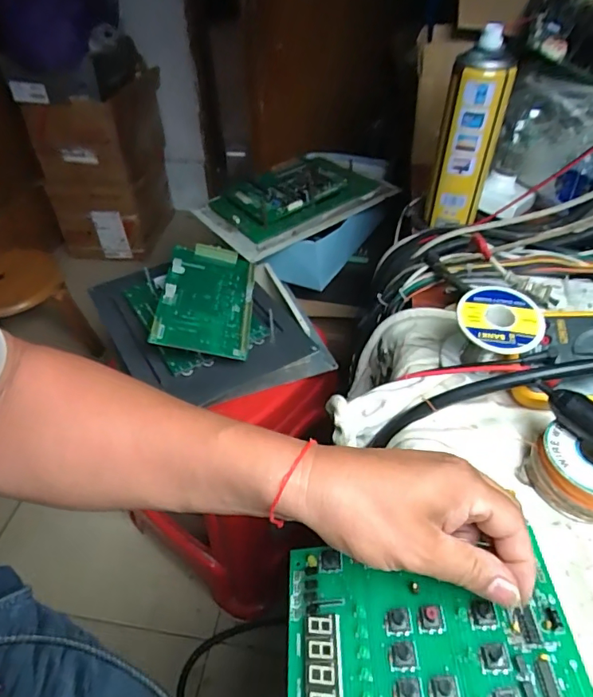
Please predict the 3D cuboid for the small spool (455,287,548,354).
[{"bbox_3d":[0.161,-0.024,0.385,0.065,0.016,0.062,-1,45,1],"label":"small spool"}]

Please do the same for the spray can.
[{"bbox_3d":[0.198,-0.243,0.562,0.064,0.201,0.058,15,47,17],"label":"spray can"}]

